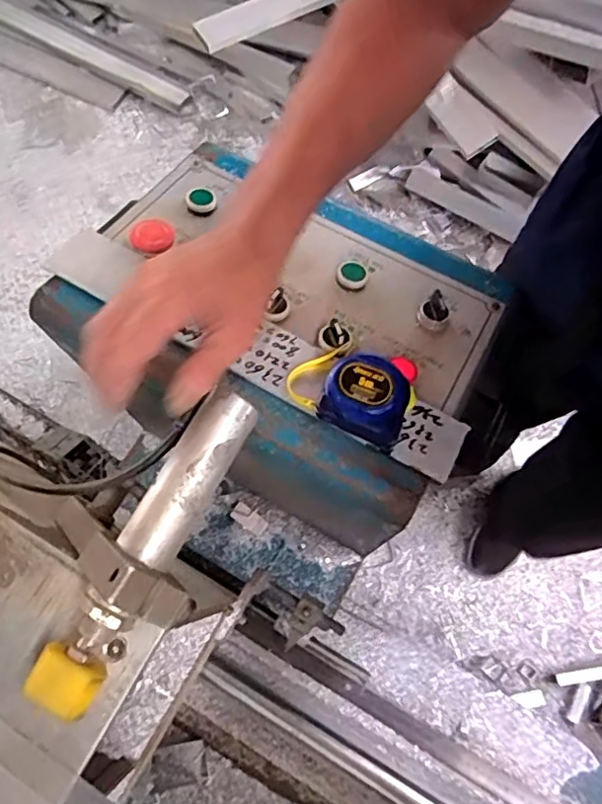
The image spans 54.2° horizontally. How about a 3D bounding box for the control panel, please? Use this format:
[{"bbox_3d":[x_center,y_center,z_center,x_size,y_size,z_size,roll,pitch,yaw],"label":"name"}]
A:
[{"bbox_3d":[-0.012,-0.082,0.533,0.396,0.086,0.301,31,78,11],"label":"control panel"}]

